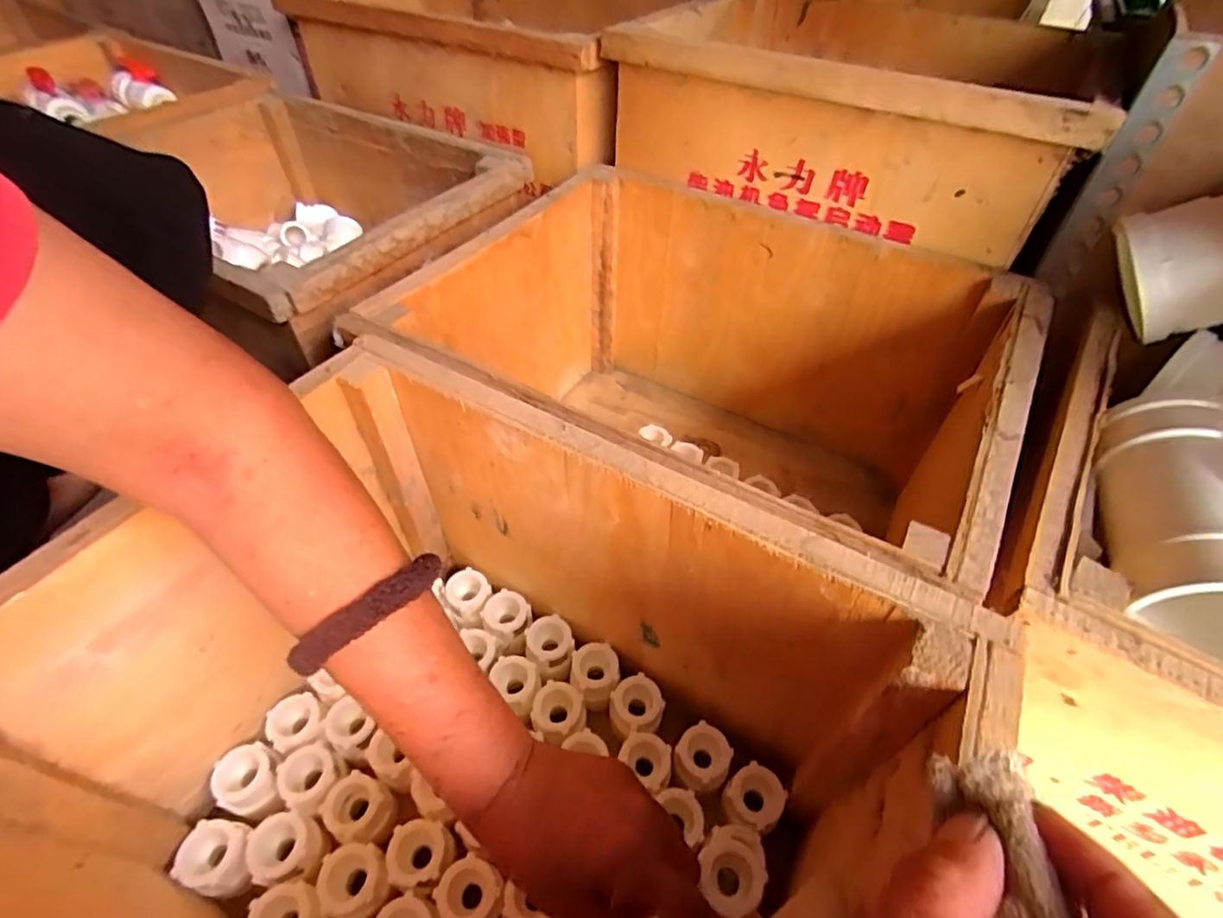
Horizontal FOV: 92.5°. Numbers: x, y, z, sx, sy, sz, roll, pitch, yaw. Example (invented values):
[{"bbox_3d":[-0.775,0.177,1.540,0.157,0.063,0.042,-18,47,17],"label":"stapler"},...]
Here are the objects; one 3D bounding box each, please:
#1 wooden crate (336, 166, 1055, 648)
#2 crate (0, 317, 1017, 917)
[{"bbox_3d":[0.073,-0.033,0.523,0.418,0.259,0.366,25,52,20],"label":"wooden crate"},{"bbox_3d":[-0.071,0.164,0.322,0.387,0.234,0.316,25,51,19],"label":"crate"}]

